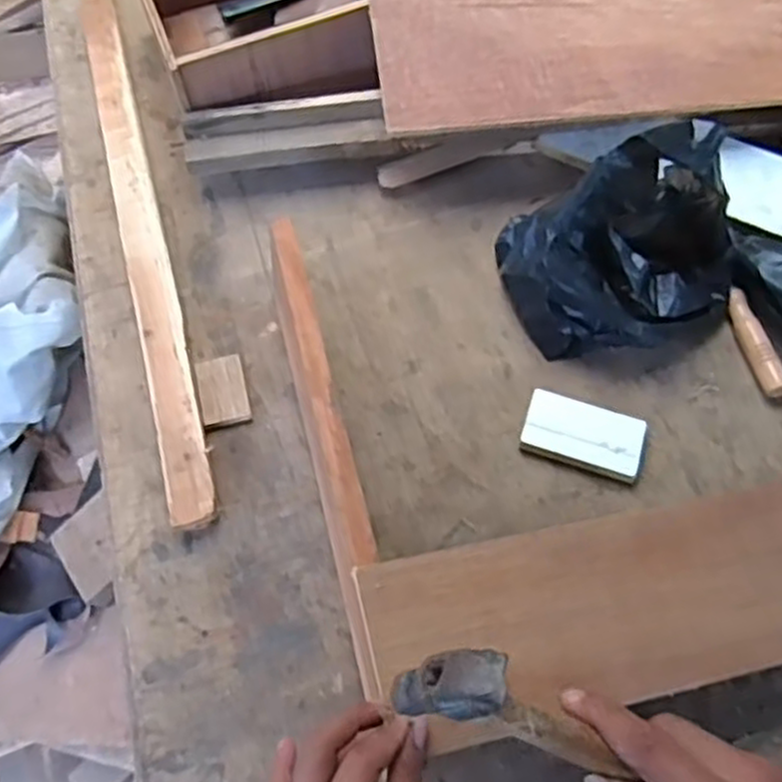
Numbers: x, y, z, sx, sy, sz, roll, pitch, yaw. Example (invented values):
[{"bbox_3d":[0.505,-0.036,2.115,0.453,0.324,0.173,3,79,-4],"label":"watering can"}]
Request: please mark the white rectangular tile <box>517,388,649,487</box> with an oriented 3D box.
[{"bbox_3d":[0.171,0.040,0.681,0.104,0.017,0.059,18,66,10],"label":"white rectangular tile"}]

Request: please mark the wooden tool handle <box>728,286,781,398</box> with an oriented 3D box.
[{"bbox_3d":[0.339,-0.046,0.716,0.021,0.021,0.108,-12,64,-4],"label":"wooden tool handle"}]

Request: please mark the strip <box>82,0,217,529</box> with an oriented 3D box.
[{"bbox_3d":[-0.262,-0.187,0.794,0.043,0.025,0.695,-16,64,-6],"label":"strip"}]

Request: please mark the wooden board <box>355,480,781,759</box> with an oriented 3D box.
[{"bbox_3d":[0.369,0.117,0.583,0.761,0.028,0.126,-7,63,-14],"label":"wooden board"}]

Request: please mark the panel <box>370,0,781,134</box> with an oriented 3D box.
[{"bbox_3d":[0.223,-0.406,0.786,0.477,0.016,0.295,-6,72,-5],"label":"panel"}]

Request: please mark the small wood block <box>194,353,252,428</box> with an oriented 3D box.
[{"bbox_3d":[-0.155,0.000,0.708,0.043,0.012,0.068,-14,64,-5],"label":"small wood block"}]

